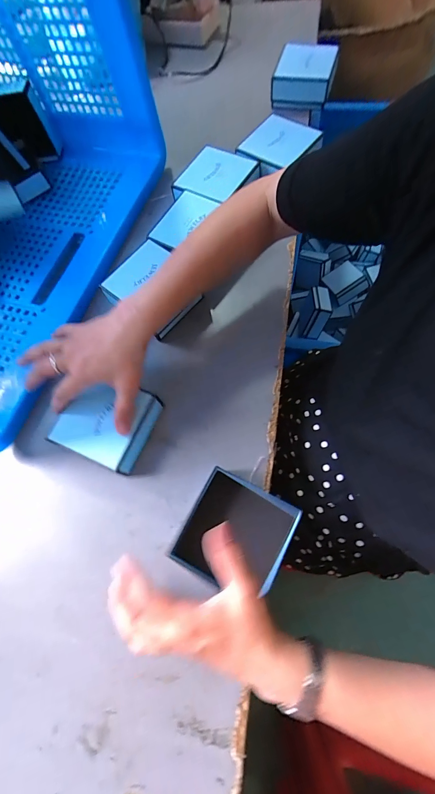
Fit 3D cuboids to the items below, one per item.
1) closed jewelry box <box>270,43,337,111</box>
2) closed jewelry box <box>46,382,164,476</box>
[{"bbox_3d":[0.153,-0.582,0.587,0.107,0.056,0.108,13,70,6],"label":"closed jewelry box"},{"bbox_3d":[-0.132,0.027,0.386,0.106,0.025,0.094,22,71,10],"label":"closed jewelry box"}]

